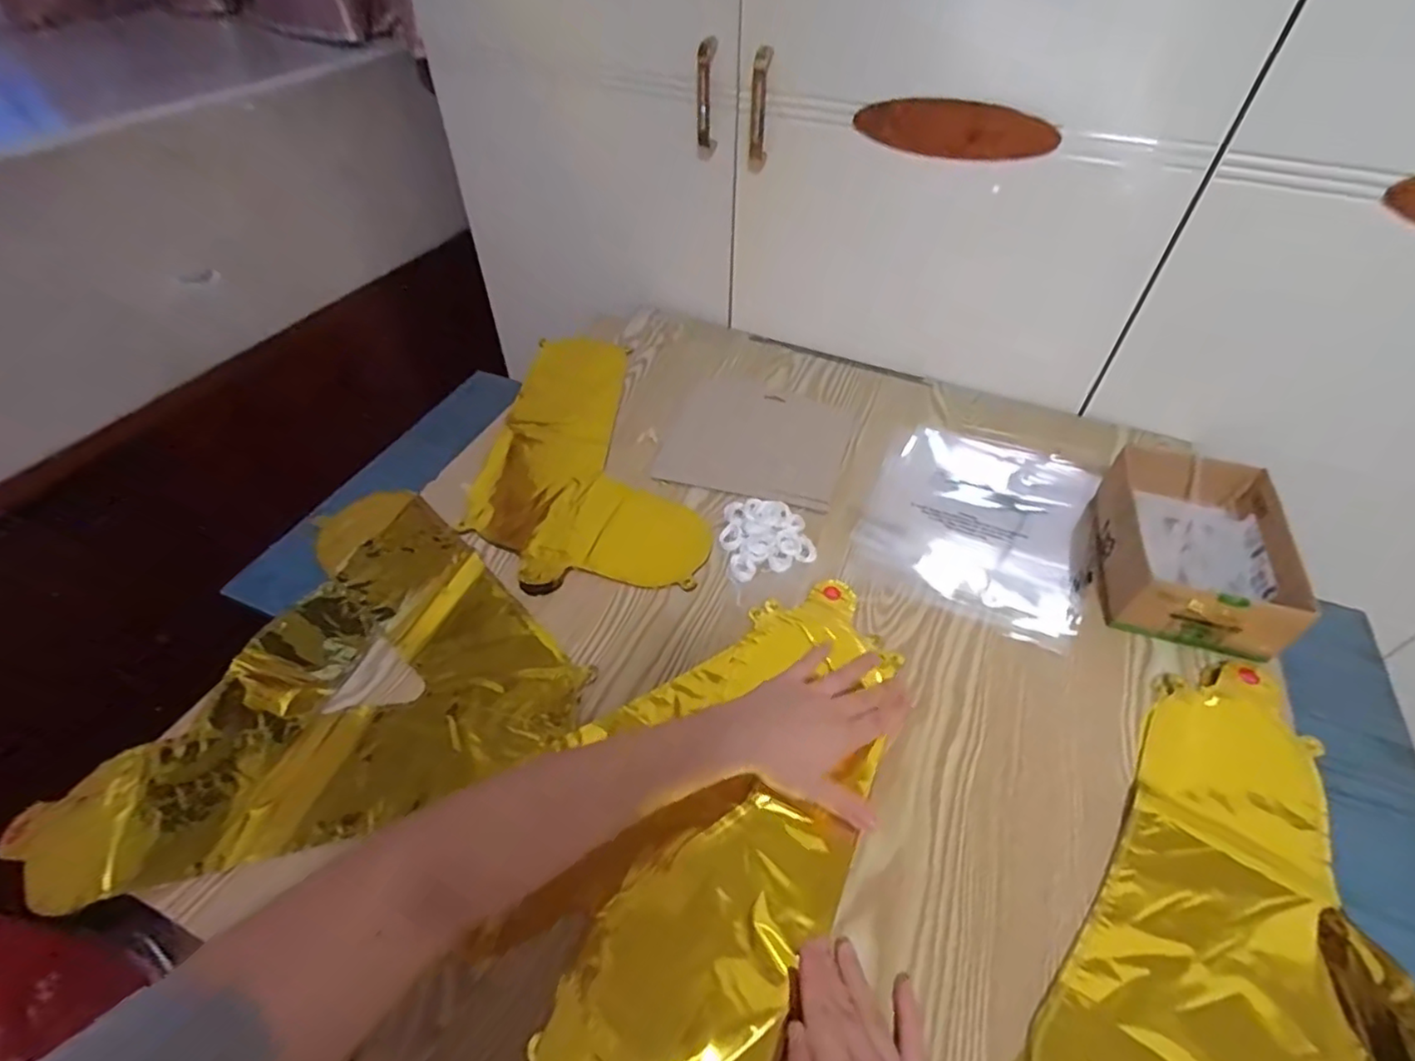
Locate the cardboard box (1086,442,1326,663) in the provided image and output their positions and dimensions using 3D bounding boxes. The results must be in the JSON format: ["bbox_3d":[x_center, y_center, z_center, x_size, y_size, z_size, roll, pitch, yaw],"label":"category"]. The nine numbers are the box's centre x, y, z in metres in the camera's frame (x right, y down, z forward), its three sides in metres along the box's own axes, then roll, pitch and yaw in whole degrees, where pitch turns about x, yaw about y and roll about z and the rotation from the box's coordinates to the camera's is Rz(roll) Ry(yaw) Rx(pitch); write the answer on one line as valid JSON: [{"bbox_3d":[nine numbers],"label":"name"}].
[{"bbox_3d":[0.433,0.018,0.580,0.130,0.073,0.187,15,49,13],"label":"cardboard box"}]

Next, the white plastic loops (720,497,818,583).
[{"bbox_3d":[0.053,0.002,0.614,0.082,0.024,0.087,-14,49,-12],"label":"white plastic loops"}]

